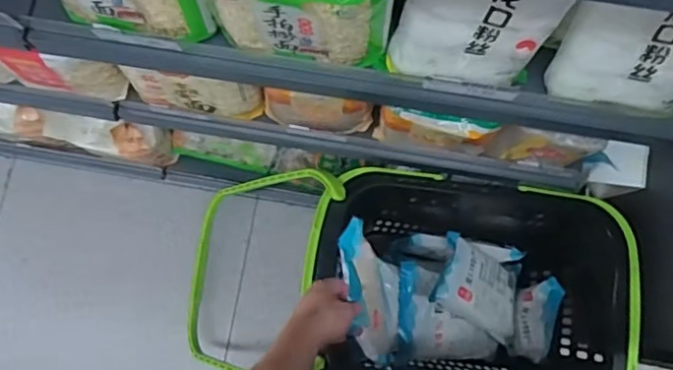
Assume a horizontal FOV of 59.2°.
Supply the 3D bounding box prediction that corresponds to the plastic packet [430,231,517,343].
[{"bbox_3d":[0.277,0.197,1.145,0.209,0.048,0.140,30,60,-21],"label":"plastic packet"}]

